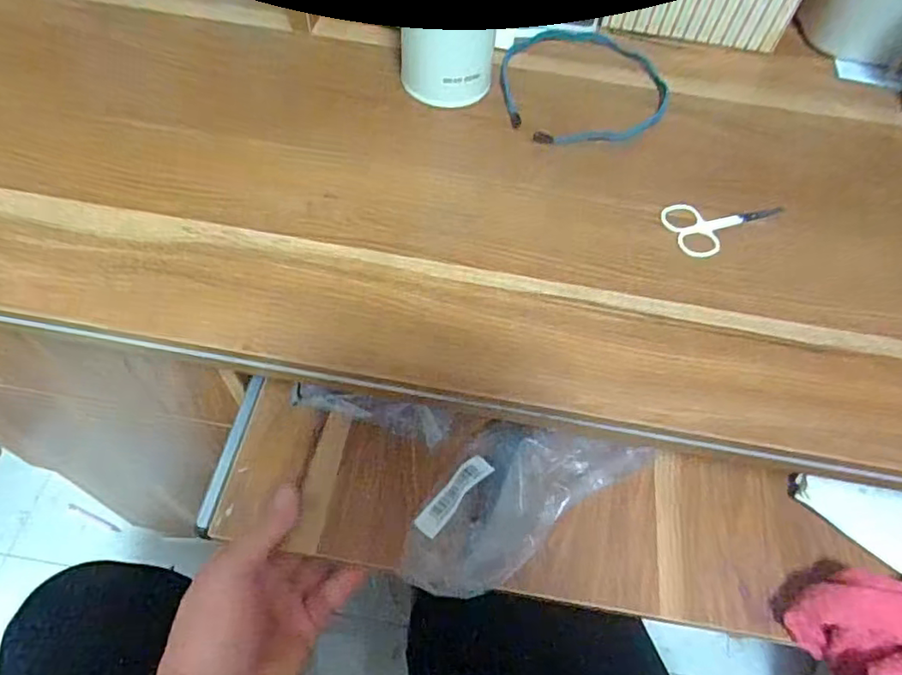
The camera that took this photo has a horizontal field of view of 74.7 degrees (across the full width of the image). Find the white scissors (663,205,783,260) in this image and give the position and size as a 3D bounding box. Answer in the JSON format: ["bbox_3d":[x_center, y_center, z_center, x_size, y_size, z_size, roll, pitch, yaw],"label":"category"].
[{"bbox_3d":[0.173,-0.078,0.378,0.079,0.004,0.042,-24,63,-18],"label":"white scissors"}]

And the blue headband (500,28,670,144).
[{"bbox_3d":[0.096,-0.190,0.437,0.122,0.008,0.126,-6,59,-8],"label":"blue headband"}]

